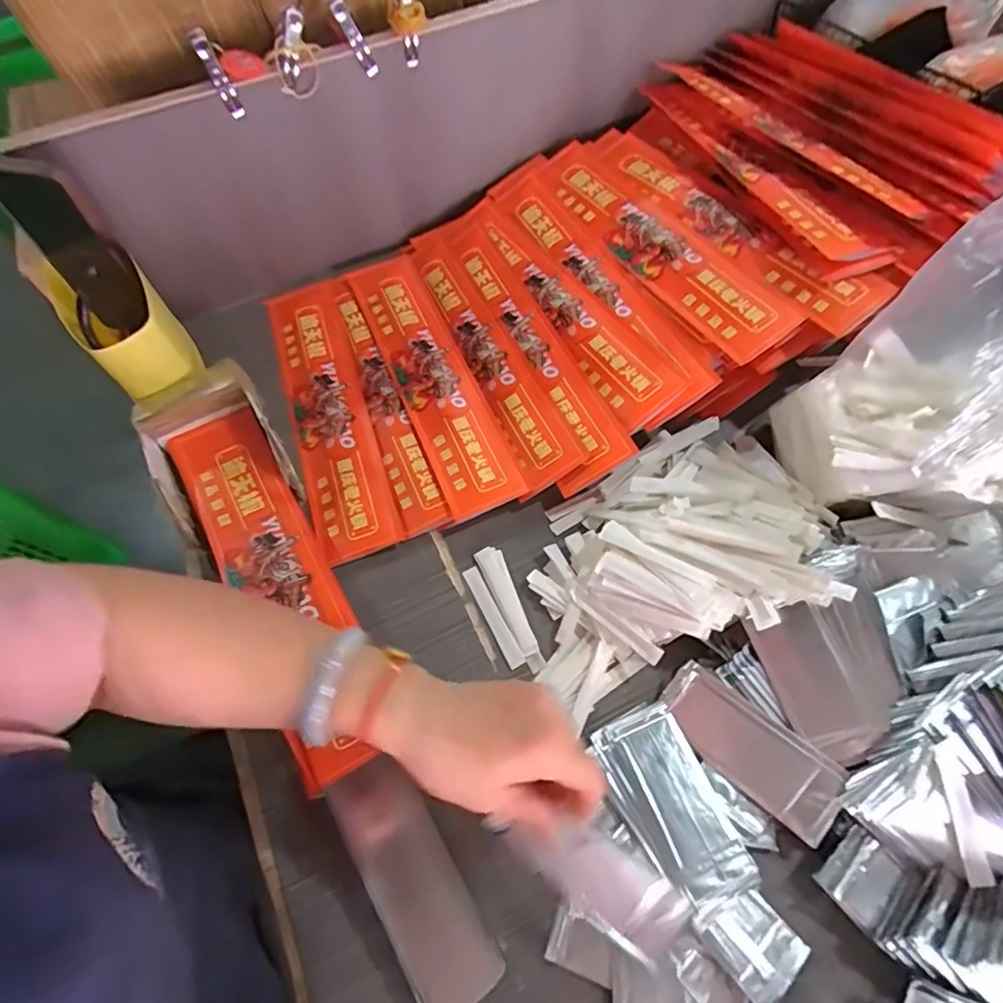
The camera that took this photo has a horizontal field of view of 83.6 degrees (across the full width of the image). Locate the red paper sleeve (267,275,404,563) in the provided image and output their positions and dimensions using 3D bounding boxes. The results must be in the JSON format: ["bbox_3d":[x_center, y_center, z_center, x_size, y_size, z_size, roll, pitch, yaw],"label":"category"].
[{"bbox_3d":[-0.171,-0.097,0.554,0.076,0.008,0.332,-19,64,-6],"label":"red paper sleeve"}]

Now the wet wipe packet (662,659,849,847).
[{"bbox_3d":[0.174,0.173,0.395,0.123,0.009,0.054,35,99,25],"label":"wet wipe packet"}]

